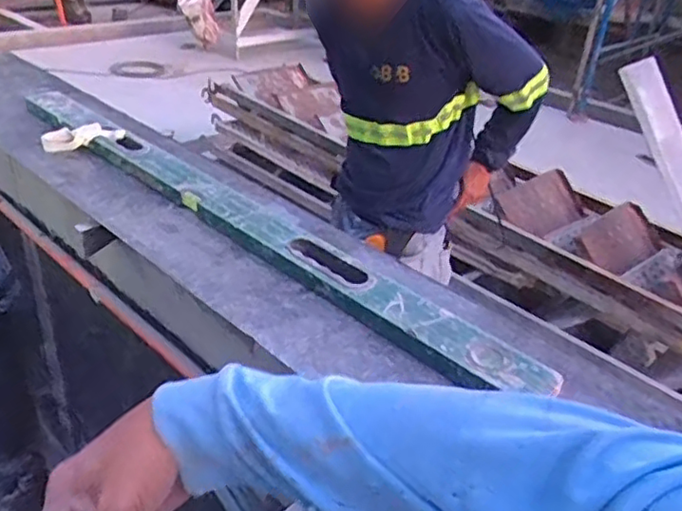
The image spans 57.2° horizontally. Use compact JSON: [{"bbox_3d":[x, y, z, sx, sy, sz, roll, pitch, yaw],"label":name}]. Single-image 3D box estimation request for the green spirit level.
[{"bbox_3d":[-0.175,-0.076,0.826,0.971,0.022,0.061,30,39,35],"label":"green spirit level"}]

